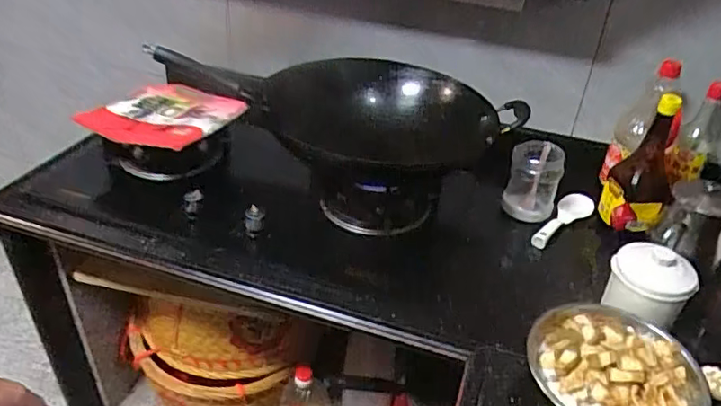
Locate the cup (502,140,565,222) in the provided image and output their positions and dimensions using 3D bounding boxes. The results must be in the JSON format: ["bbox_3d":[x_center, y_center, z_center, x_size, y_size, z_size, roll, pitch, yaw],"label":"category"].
[{"bbox_3d":[0.336,-0.048,1.097,0.102,0.134,0.114,13,36,13],"label":"cup"}]

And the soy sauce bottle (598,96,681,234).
[{"bbox_3d":[0.510,-0.072,1.008,0.105,0.236,0.100,19,38,21],"label":"soy sauce bottle"}]

